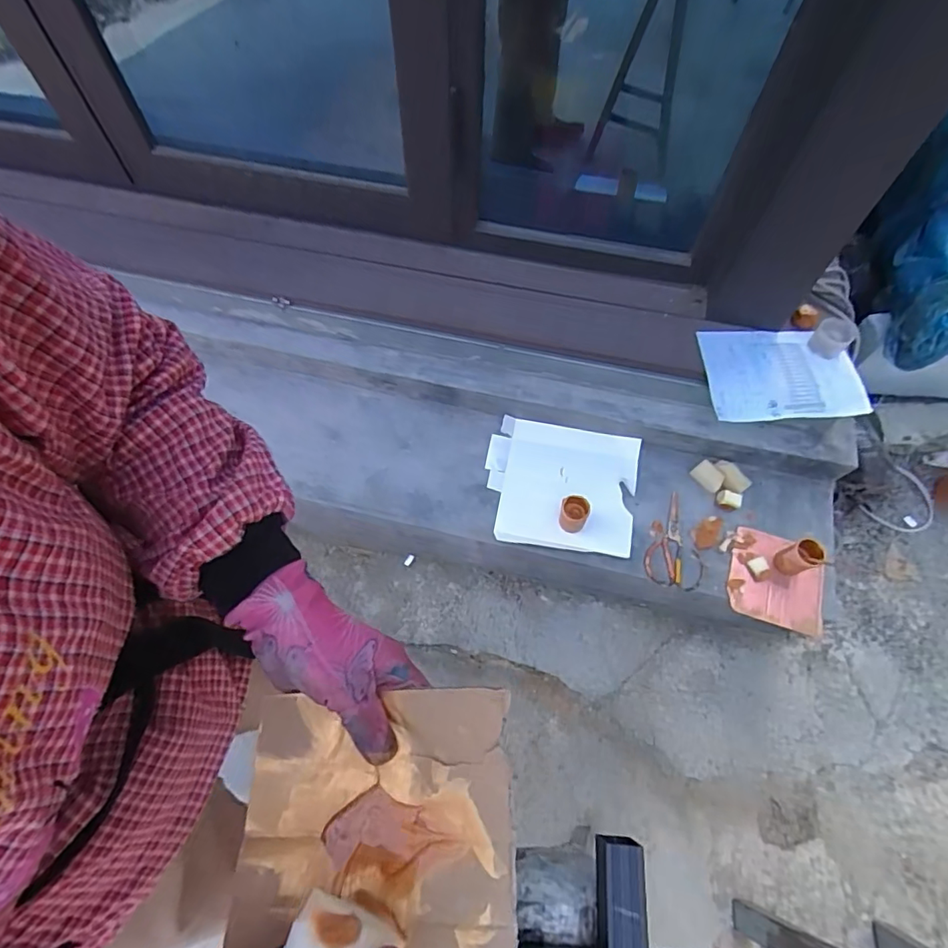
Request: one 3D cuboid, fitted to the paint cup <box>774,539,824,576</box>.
[{"bbox_3d":[0.629,0.163,1.014,0.059,0.073,0.056,-31,64,-14],"label":"paint cup"}]

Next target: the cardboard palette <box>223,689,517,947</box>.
[{"bbox_3d":[-0.055,0.195,0.294,0.151,0.028,0.133,0,61,3],"label":"cardboard palette"}]

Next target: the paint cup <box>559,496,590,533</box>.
[{"bbox_3d":[0.203,0.082,1.067,0.055,0.061,0.058,-1,61,2],"label":"paint cup"}]

